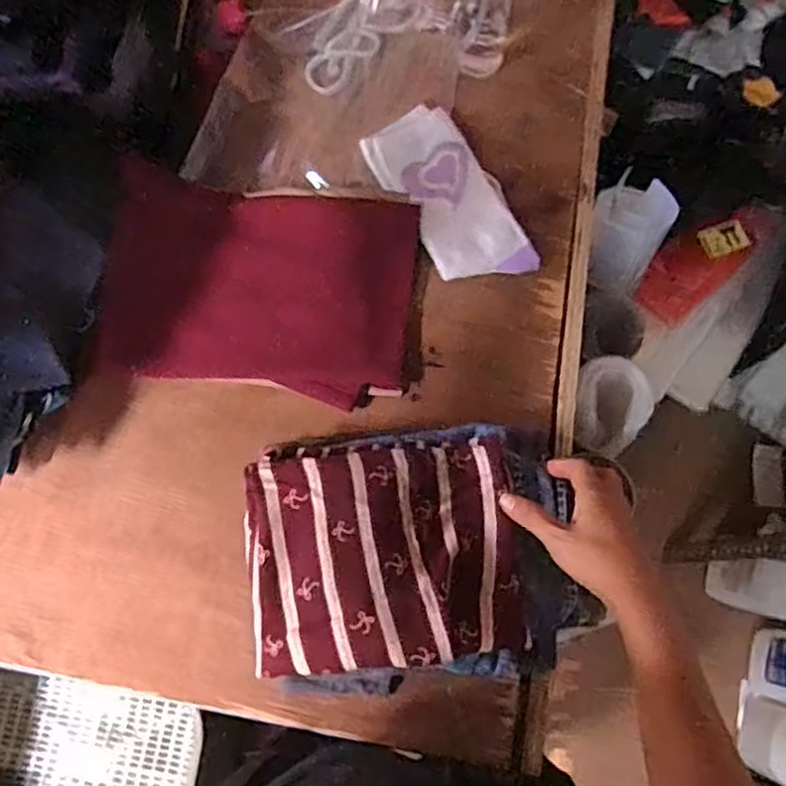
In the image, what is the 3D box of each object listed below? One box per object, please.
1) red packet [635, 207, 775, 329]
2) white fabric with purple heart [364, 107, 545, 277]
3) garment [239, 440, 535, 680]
[{"bbox_3d":[0.478,-0.200,1.033,0.228,0.030,0.099,-36,102,-2],"label":"red packet"},{"bbox_3d":[0.054,-0.186,0.640,0.089,0.027,0.188,-31,75,-8],"label":"white fabric with purple heart"},{"bbox_3d":[-0.008,0.121,0.520,0.204,0.030,0.167,-7,73,-1],"label":"garment"}]

